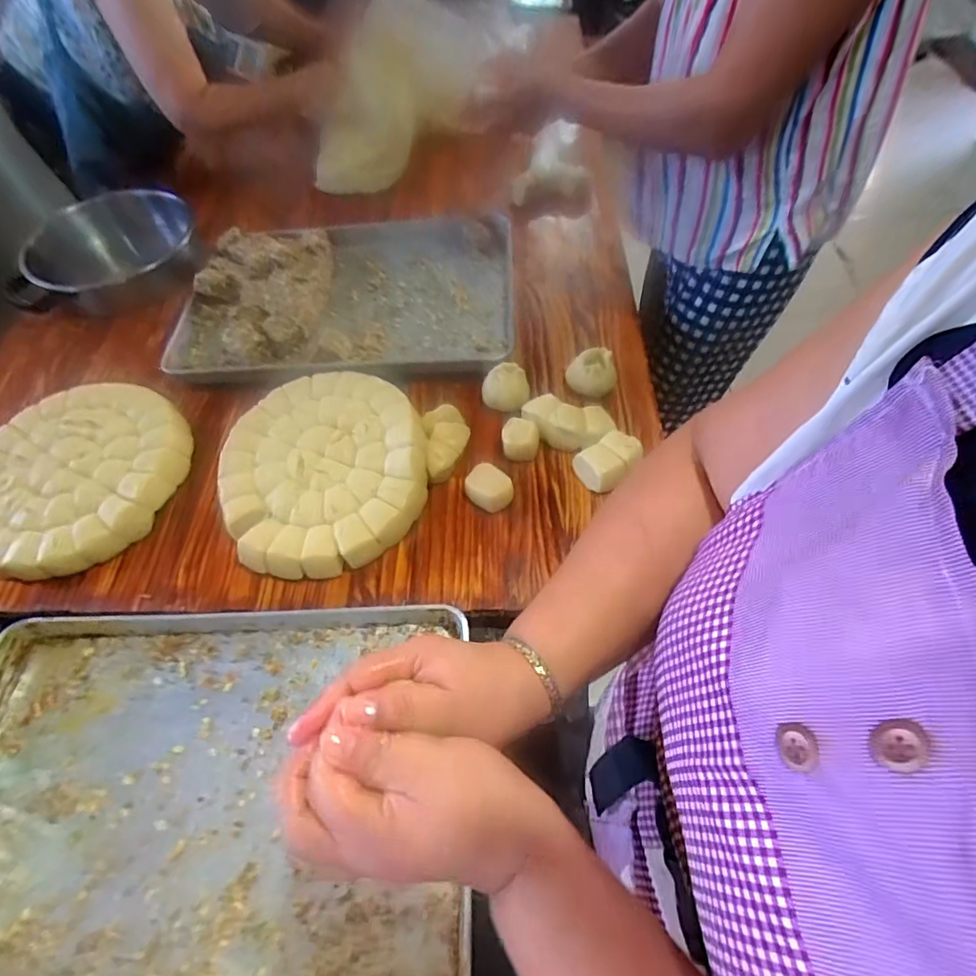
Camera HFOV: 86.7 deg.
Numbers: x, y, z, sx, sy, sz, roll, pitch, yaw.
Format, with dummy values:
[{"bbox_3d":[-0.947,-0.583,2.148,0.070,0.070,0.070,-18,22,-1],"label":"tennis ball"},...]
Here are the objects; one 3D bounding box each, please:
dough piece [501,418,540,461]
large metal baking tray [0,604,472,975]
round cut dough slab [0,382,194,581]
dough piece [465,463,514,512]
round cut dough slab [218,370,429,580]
[{"bbox_3d":[0.049,-0.074,0.784,0.056,0.037,0.061,-4,58,1],"label":"dough piece"},{"bbox_3d":[-0.332,0.348,0.594,0.605,0.055,0.405,-2,58,2],"label":"large metal baking tray"},{"bbox_3d":[-0.647,-0.021,0.811,0.320,0.058,0.327,-2,58,2],"label":"round cut dough slab"},{"bbox_3d":[0.003,0.001,0.744,0.069,0.040,0.054,32,65,21],"label":"dough piece"},{"bbox_3d":[-0.247,-0.035,0.781,0.307,0.054,0.339,-28,61,-14],"label":"round cut dough slab"}]

